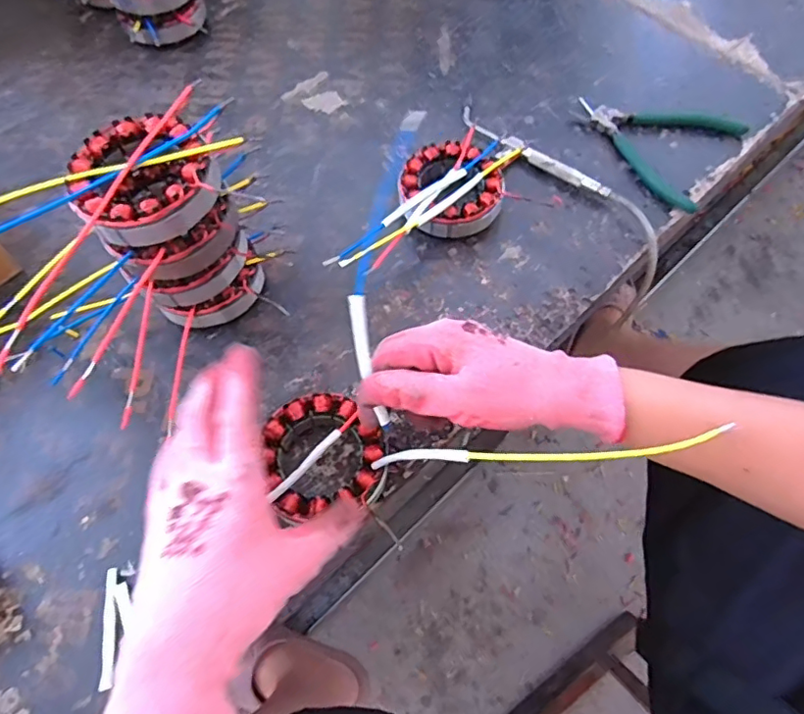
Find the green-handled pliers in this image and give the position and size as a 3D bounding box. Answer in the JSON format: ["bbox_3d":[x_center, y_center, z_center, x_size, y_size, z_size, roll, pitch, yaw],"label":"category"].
[{"bbox_3d":[0.230,-0.207,0.516,0.140,0.010,0.129,32,68,14],"label":"green-handled pliers"}]

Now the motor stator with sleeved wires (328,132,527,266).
[{"bbox_3d":[0.034,-0.129,0.465,0.089,0.041,0.199,28,67,12],"label":"motor stator with sleeved wires"}]

